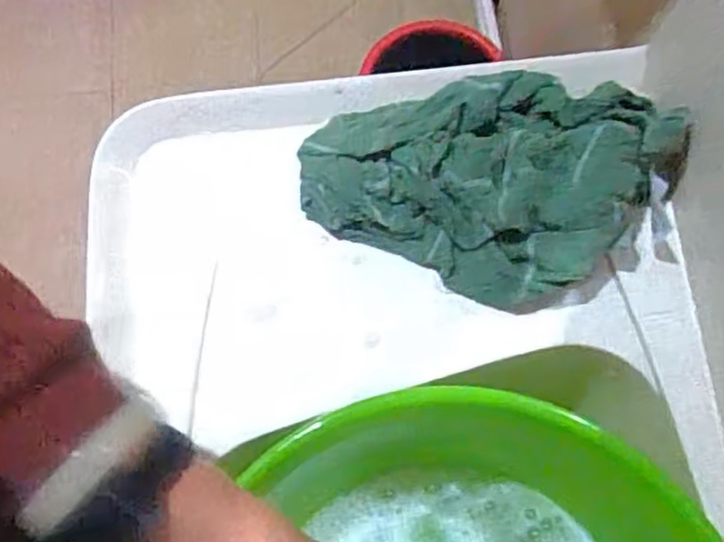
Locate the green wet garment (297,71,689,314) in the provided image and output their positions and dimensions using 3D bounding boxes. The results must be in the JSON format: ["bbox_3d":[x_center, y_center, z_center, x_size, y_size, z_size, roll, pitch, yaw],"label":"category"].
[{"bbox_3d":[0.083,-0.063,0.481,0.237,0.050,0.152,12,75,5],"label":"green wet garment"}]

